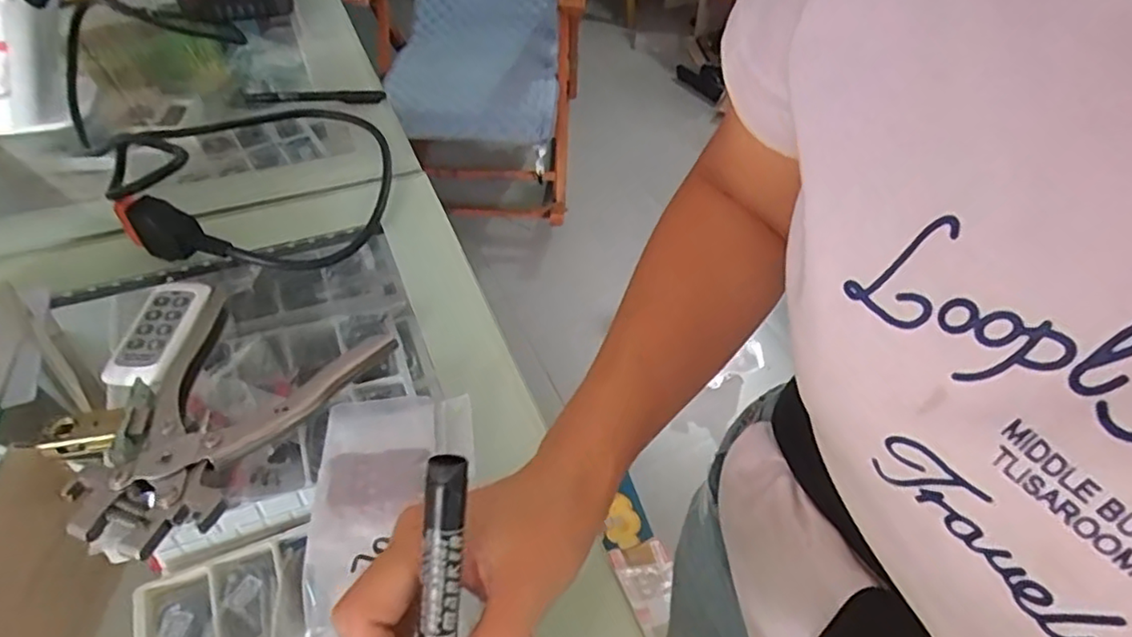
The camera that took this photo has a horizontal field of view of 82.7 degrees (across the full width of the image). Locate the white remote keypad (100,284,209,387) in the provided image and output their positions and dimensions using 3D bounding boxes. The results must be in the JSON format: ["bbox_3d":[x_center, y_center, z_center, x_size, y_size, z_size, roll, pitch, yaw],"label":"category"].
[{"bbox_3d":[-0.273,0.009,0.430,0.042,0.009,0.080,1,47,-2],"label":"white remote keypad"}]

